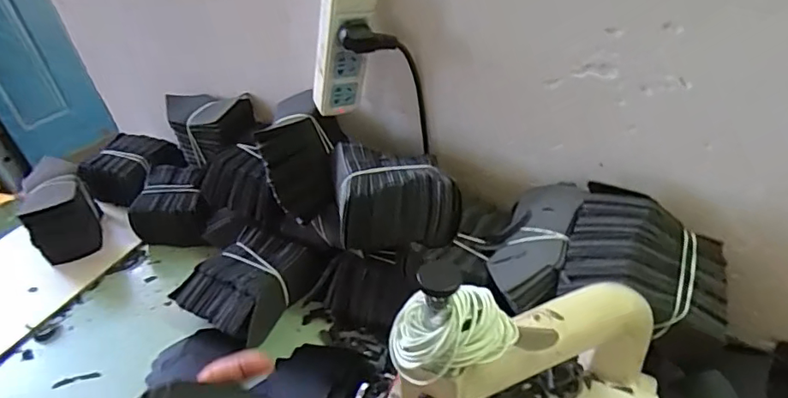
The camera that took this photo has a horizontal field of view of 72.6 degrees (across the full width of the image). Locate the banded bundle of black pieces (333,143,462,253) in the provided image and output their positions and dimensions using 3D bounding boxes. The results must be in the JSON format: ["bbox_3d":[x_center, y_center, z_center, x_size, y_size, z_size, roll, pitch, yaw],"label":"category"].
[{"bbox_3d":[0.001,-0.010,0.609,0.133,0.064,0.118,-7,41,-1],"label":"banded bundle of black pieces"}]

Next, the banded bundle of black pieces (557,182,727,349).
[{"bbox_3d":[0.231,0.056,0.488,0.141,0.064,0.116,16,46,23],"label":"banded bundle of black pieces"}]

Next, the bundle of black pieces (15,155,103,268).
[{"bbox_3d":[-0.514,0.020,0.829,0.093,0.105,0.111,-28,46,-23],"label":"bundle of black pieces"}]

